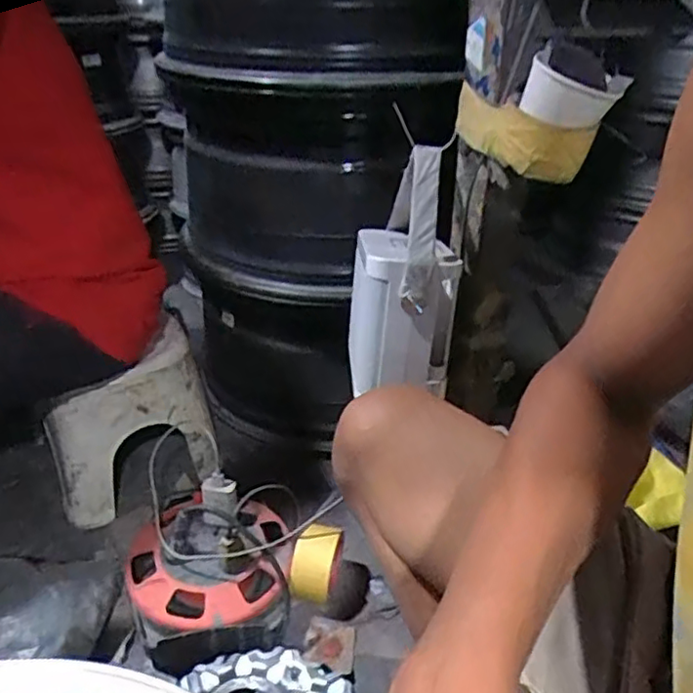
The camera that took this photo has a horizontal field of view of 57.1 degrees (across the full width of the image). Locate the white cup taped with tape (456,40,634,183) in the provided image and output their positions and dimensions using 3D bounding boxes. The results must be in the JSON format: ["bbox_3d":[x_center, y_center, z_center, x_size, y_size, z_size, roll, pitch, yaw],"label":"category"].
[{"bbox_3d":[0.177,-0.223,0.605,0.085,0.100,0.135,-12,33,-23],"label":"white cup taped with tape"}]

